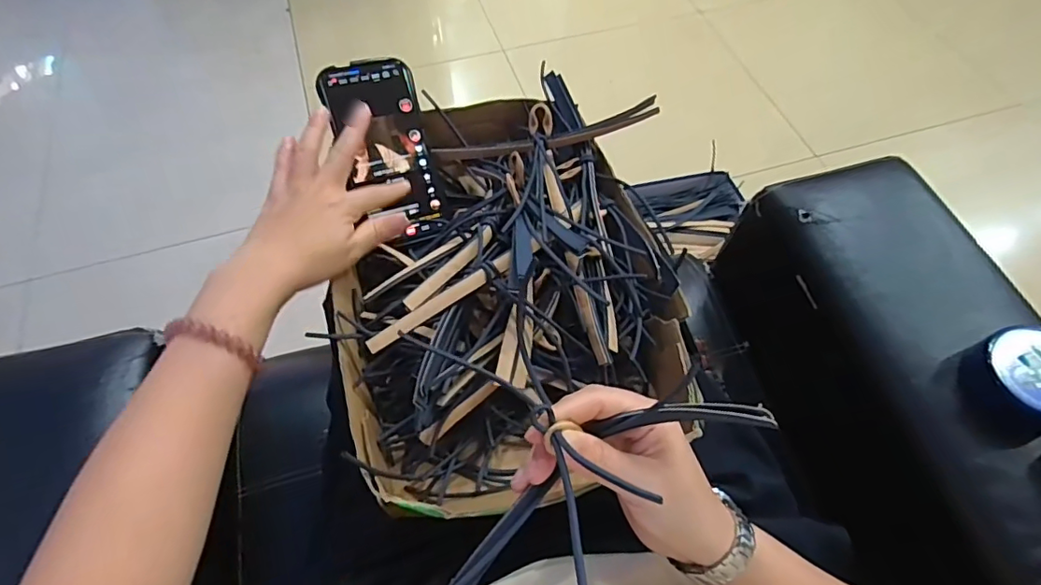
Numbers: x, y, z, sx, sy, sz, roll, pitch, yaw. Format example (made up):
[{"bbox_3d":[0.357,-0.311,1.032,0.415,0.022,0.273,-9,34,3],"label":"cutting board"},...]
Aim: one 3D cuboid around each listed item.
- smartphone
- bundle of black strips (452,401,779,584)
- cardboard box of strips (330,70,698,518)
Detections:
[{"bbox_3d":[-0.118,-0.126,0.468,0.079,0.017,0.162,-16,93,-17],"label":"smartphone"},{"bbox_3d":[0.024,0.096,0.250,0.186,0.078,0.067,-38,64,15],"label":"bundle of black strips"},{"bbox_3d":[-0.014,-0.014,0.438,0.262,0.096,0.345,-12,61,-7],"label":"cardboard box of strips"}]

